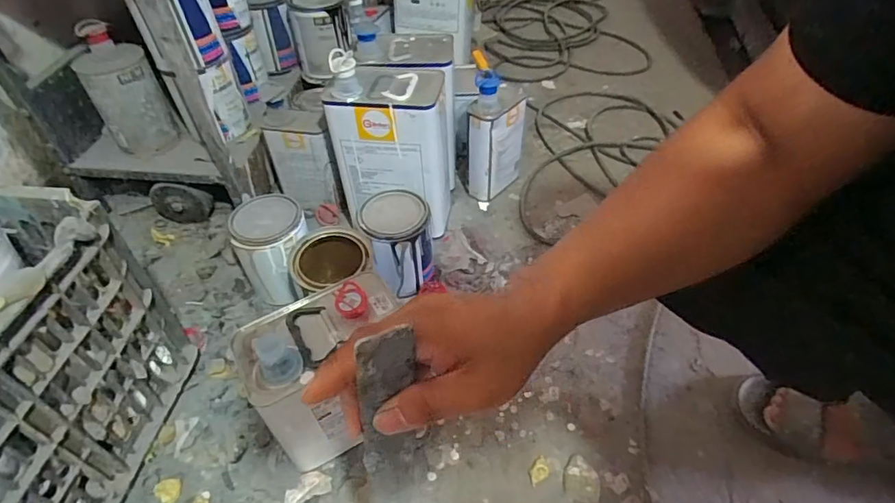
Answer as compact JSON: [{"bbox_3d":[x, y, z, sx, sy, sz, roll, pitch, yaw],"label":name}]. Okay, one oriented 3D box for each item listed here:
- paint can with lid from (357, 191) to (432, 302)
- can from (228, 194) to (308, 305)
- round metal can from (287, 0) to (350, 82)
[{"bbox_3d":[-0.075,-0.011,0.747,0.093,0.130,0.099,-1,46,1],"label":"paint can with lid"},{"bbox_3d":[-0.254,0.001,0.743,0.098,0.137,0.101,-1,46,1],"label":"can"},{"bbox_3d":[-0.239,-0.407,0.933,0.099,0.129,0.099,-1,46,1],"label":"round metal can"}]

